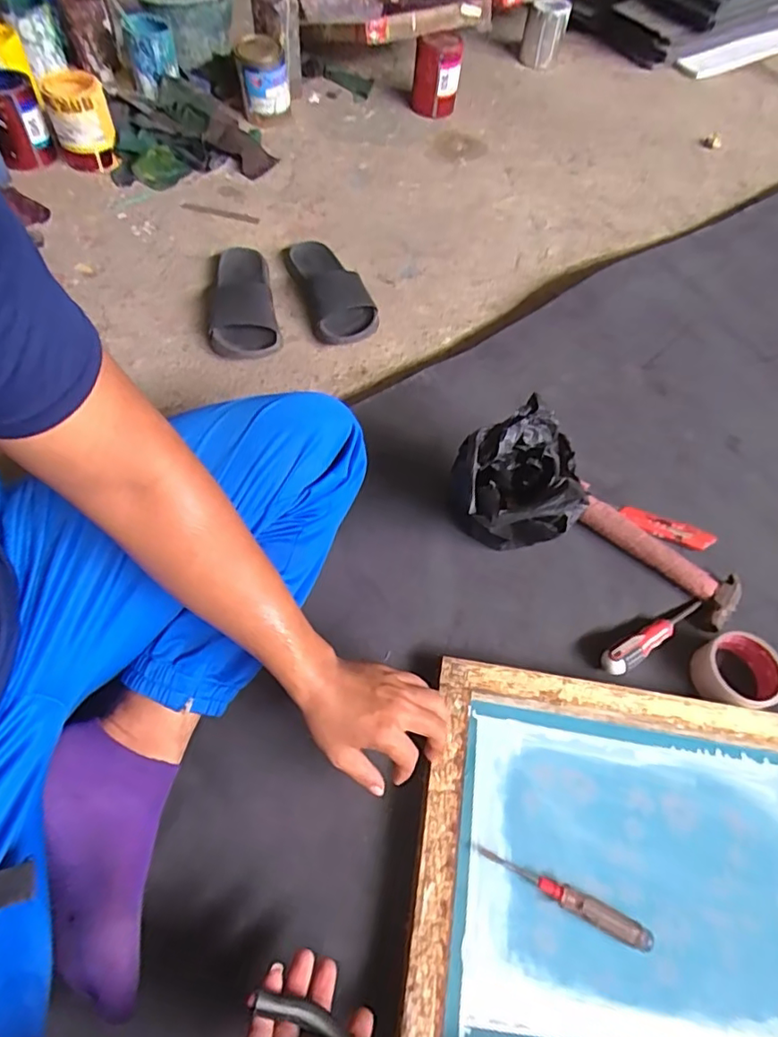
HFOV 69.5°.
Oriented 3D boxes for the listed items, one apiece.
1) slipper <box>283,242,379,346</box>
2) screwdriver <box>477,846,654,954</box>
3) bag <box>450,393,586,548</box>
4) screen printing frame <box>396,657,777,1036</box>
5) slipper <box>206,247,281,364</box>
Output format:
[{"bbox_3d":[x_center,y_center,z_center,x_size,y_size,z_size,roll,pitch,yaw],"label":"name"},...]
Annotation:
[{"bbox_3d":[-0.106,-0.412,0.996,0.109,0.060,0.272,-18,63,-15],"label":"slipper"},{"bbox_3d":[0.170,0.368,0.546,0.172,0.021,0.022,24,61,9],"label":"screwdriver"},{"bbox_3d":[0.152,-0.032,0.675,0.141,0.174,0.136,4,61,-3],"label":"bag"},{"bbox_3d":[0.257,0.356,0.537,0.456,0.059,0.366,9,60,4],"label":"screen printing frame"},{"bbox_3d":[-0.252,-0.373,0.943,0.113,0.064,0.259,-10,62,-10],"label":"slipper"}]

